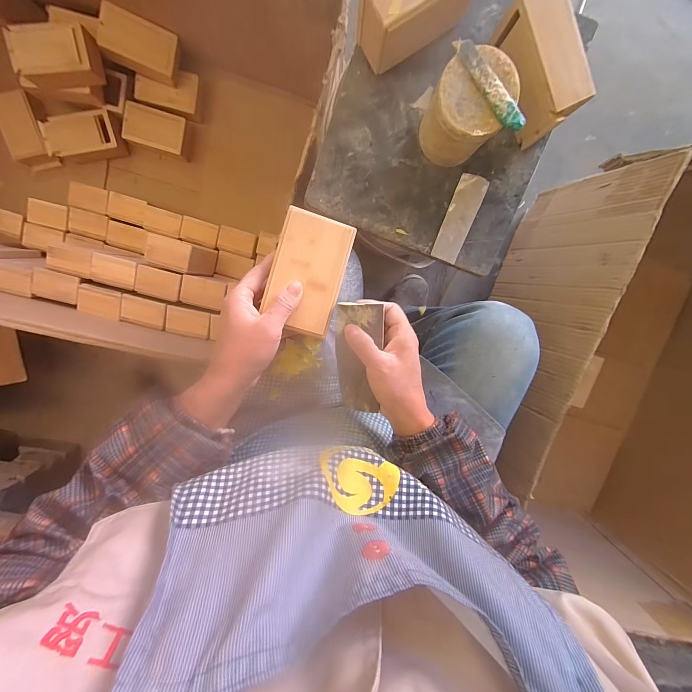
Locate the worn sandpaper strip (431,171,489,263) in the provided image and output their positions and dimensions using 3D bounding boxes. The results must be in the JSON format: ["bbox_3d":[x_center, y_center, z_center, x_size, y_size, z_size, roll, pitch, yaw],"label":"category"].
[{"bbox_3d":[0.153,-0.170,0.426,0.037,0.008,0.114,21,98,-5],"label":"worn sandpaper strip"}]

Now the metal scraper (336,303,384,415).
[{"bbox_3d":[0.013,0.014,0.345,0.047,0.011,0.119,1,104,-2],"label":"metal scraper"}]

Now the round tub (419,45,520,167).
[{"bbox_3d":[0.133,-0.263,0.365,0.078,0.094,0.088,28,97,-6],"label":"round tub"}]

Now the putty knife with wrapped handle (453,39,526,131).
[{"bbox_3d":[0.146,-0.263,0.319,0.022,0.008,0.102,-37,101,4],"label":"putty knife with wrapped handle"}]

